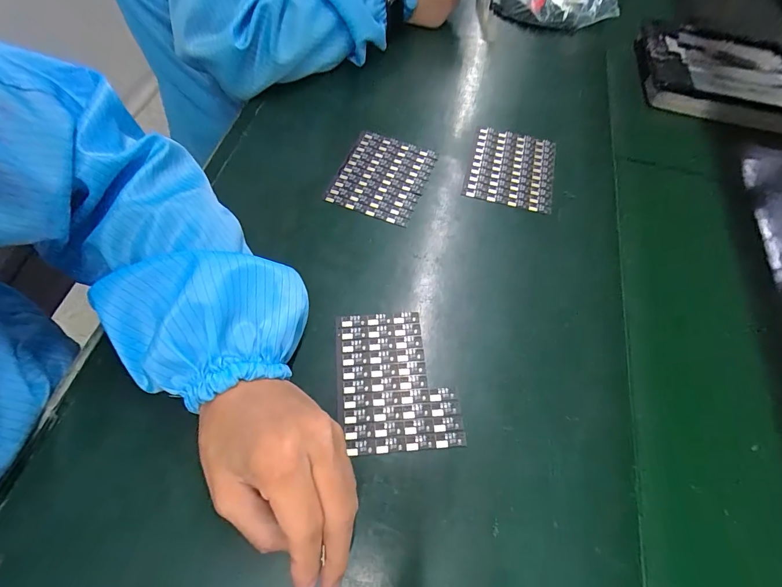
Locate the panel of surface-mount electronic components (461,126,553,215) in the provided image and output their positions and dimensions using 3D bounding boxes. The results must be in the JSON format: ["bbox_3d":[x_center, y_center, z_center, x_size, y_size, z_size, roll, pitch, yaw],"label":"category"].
[{"bbox_3d":[0.122,-0.128,0.384,0.086,0.007,0.101,14,62,5],"label":"panel of surface-mount electronic components"}]

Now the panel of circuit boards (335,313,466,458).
[{"bbox_3d":[0.003,0.060,0.271,0.083,0.004,0.099,-3,62,-4],"label":"panel of circuit boards"}]

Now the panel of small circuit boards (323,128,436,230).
[{"bbox_3d":[-0.007,-0.113,0.361,0.080,0.004,0.096,19,62,8],"label":"panel of small circuit boards"}]

